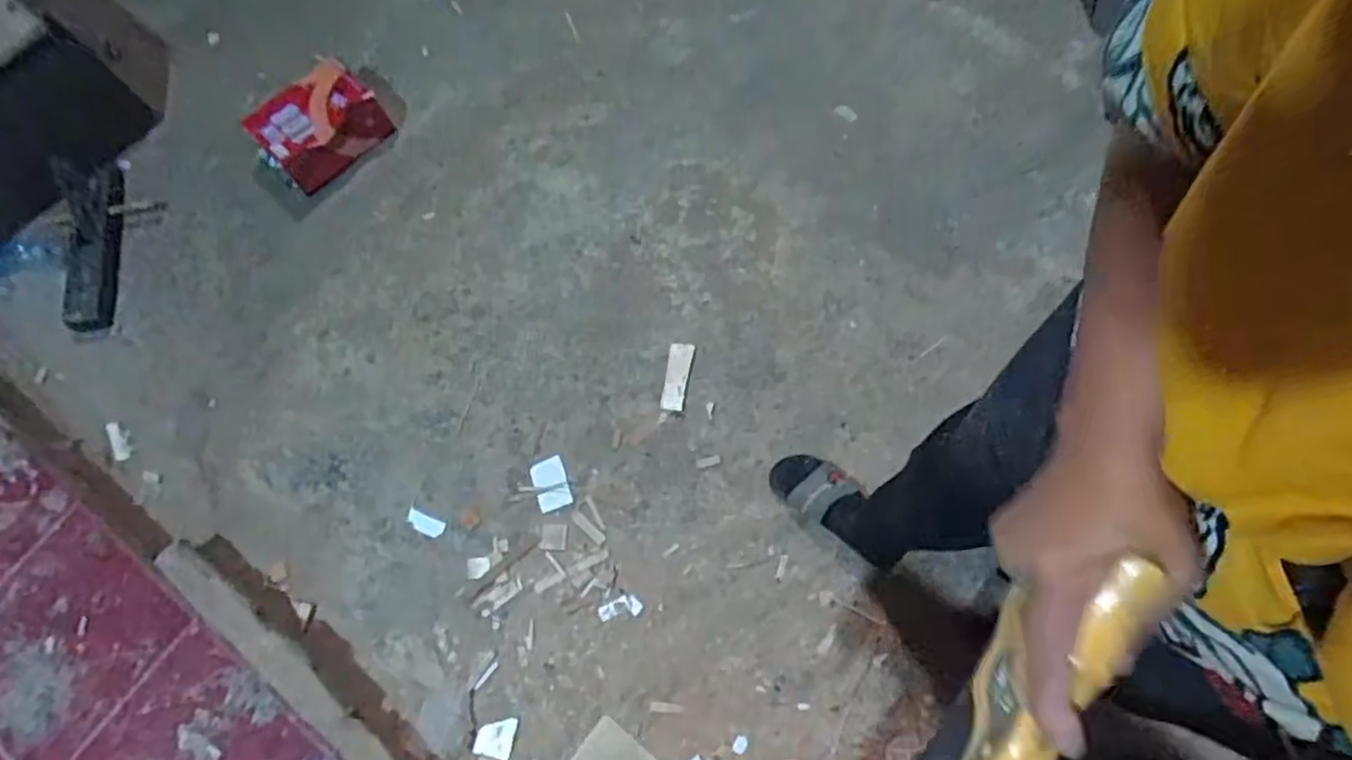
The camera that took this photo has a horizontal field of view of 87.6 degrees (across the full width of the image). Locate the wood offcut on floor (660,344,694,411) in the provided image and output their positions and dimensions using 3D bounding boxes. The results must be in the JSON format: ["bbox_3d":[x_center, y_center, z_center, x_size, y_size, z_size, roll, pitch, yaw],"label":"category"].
[{"bbox_3d":[0.002,-0.007,1.281,0.042,0.010,0.126,10,72,7],"label":"wood offcut on floor"}]

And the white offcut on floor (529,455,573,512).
[{"bbox_3d":[-0.221,0.182,1.243,0.057,0.006,0.093,-20,71,-4],"label":"white offcut on floor"}]

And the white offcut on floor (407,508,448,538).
[{"bbox_3d":[-0.437,0.251,1.230,0.068,0.004,0.031,25,81,7],"label":"white offcut on floor"}]

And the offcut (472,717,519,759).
[{"bbox_3d":[-0.283,0.561,1.111,0.059,0.004,0.060,13,64,1],"label":"offcut"}]

